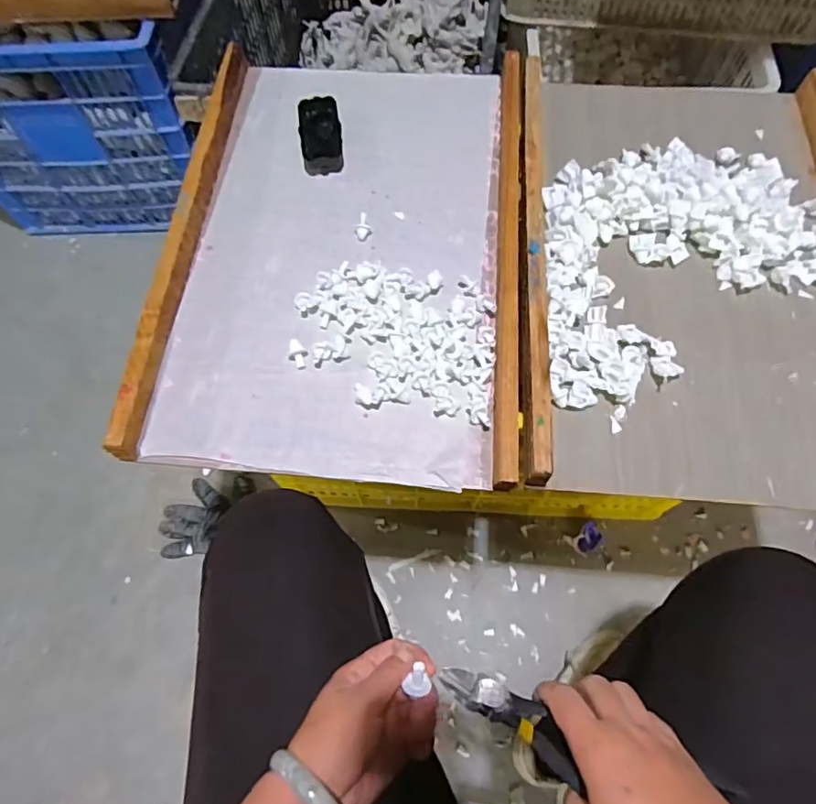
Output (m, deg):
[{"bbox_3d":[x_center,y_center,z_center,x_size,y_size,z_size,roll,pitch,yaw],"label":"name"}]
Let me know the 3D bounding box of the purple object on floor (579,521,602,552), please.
[{"bbox_3d":[0.300,0.225,0.929,0.043,0.020,0.037,-34,71,-13],"label":"purple object on floor"}]

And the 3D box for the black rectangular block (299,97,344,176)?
[{"bbox_3d":[-0.113,-0.348,0.728,0.051,0.026,0.108,-5,67,-2],"label":"black rectangular block"}]

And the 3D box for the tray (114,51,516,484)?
[{"bbox_3d":[-0.069,-0.196,0.661,0.399,0.048,0.577,5,67,2],"label":"tray"}]

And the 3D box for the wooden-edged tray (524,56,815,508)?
[{"bbox_3d":[0.337,-0.179,0.654,0.409,0.053,0.591,4,67,2],"label":"wooden-edged tray"}]

